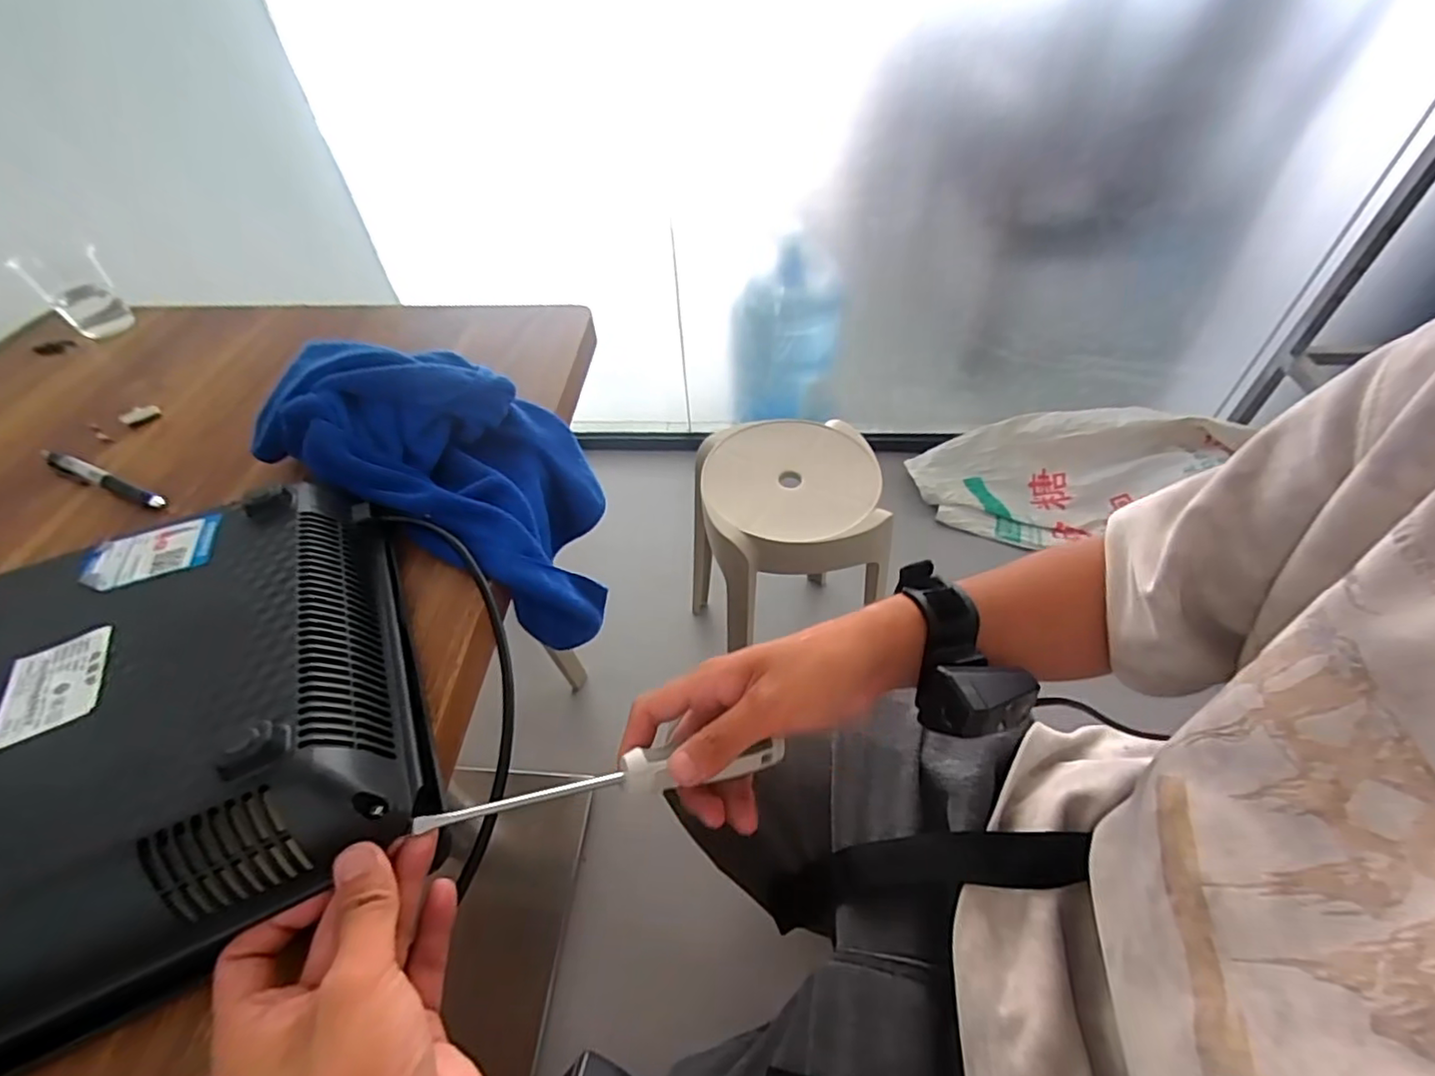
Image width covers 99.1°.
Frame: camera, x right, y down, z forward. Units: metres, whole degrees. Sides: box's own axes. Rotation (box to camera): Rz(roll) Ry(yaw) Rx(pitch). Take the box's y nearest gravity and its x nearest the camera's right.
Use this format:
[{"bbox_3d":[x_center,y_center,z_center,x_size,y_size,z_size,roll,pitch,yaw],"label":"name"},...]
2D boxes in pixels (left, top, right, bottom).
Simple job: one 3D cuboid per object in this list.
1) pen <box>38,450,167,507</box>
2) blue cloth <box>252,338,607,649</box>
[{"bbox_3d":[-0.480,-0.045,0.475,0.145,0.011,0.017,17,52,18],"label":"pen"},{"bbox_3d":[-0.200,-0.053,0.472,0.266,0.153,0.157,21,53,21],"label":"blue cloth"}]

